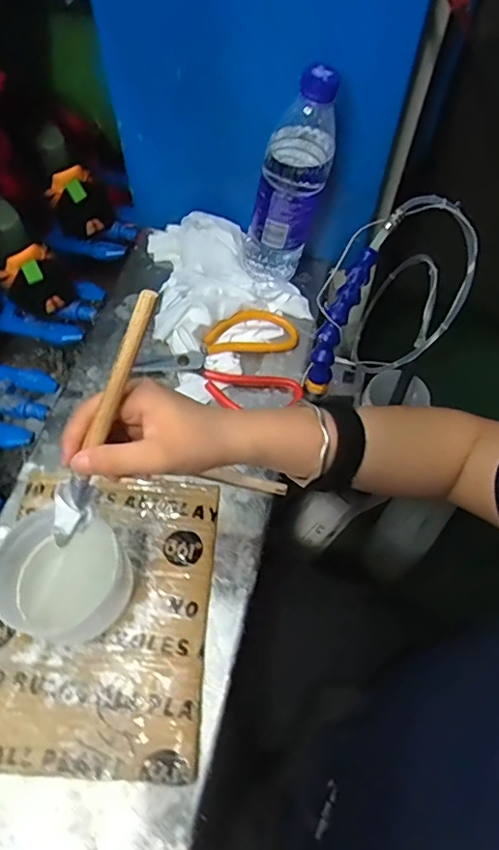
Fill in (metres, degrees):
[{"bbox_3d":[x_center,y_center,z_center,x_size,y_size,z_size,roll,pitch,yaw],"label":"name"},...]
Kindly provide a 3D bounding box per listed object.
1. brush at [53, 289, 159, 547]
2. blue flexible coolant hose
[{"bbox_3d":[-0.095,0.004,0.339,0.024,0.195,0.022,39,29,22],"label":"brush"},{"bbox_3d":[0.085,-0.097,0.524,0.022,0.144,0.030,28,24,17],"label":"blue flexible coolant hose"}]

